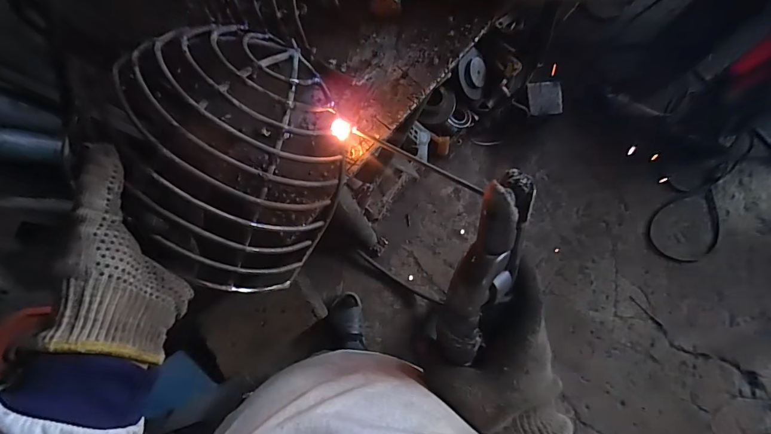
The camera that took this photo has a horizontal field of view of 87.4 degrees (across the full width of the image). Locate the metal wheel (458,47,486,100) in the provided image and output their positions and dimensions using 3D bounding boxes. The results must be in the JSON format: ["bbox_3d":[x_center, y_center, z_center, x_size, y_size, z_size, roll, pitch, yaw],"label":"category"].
[{"bbox_3d":[0.258,-0.417,1.172,0.112,0.021,0.137,31,76,-27],"label":"metal wheel"}]

